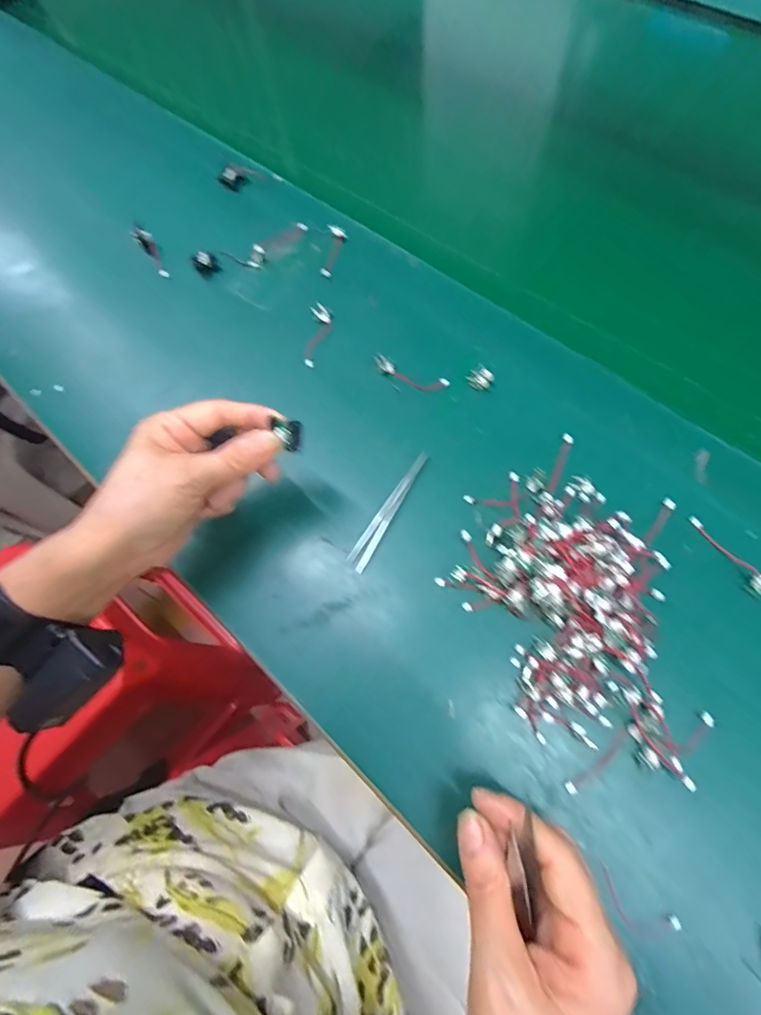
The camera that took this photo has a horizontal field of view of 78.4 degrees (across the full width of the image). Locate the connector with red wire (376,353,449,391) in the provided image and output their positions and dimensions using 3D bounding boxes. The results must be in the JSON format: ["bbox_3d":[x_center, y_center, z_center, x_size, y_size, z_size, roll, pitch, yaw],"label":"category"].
[{"bbox_3d":[0.025,-0.109,0.384,0.064,0.007,0.016,25,73,15],"label":"connector with red wire"}]

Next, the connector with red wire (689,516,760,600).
[{"bbox_3d":[0.235,0.032,0.316,0.011,0.011,0.064,-31,69,-7],"label":"connector with red wire"}]

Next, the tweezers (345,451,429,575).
[{"bbox_3d":[0.006,0.001,0.350,0.015,0.010,0.101,27,74,15],"label":"tweezers"}]

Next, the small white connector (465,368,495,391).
[{"bbox_3d":[0.079,-0.103,0.374,0.020,0.009,0.016,30,75,16],"label":"small white connector"}]

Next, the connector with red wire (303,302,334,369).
[{"bbox_3d":[-0.054,-0.150,0.406,0.019,0.008,0.062,2,69,7],"label":"connector with red wire"}]

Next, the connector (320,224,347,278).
[{"bbox_3d":[-0.045,-0.238,0.437,0.013,0.015,0.067,6,69,8],"label":"connector"}]

